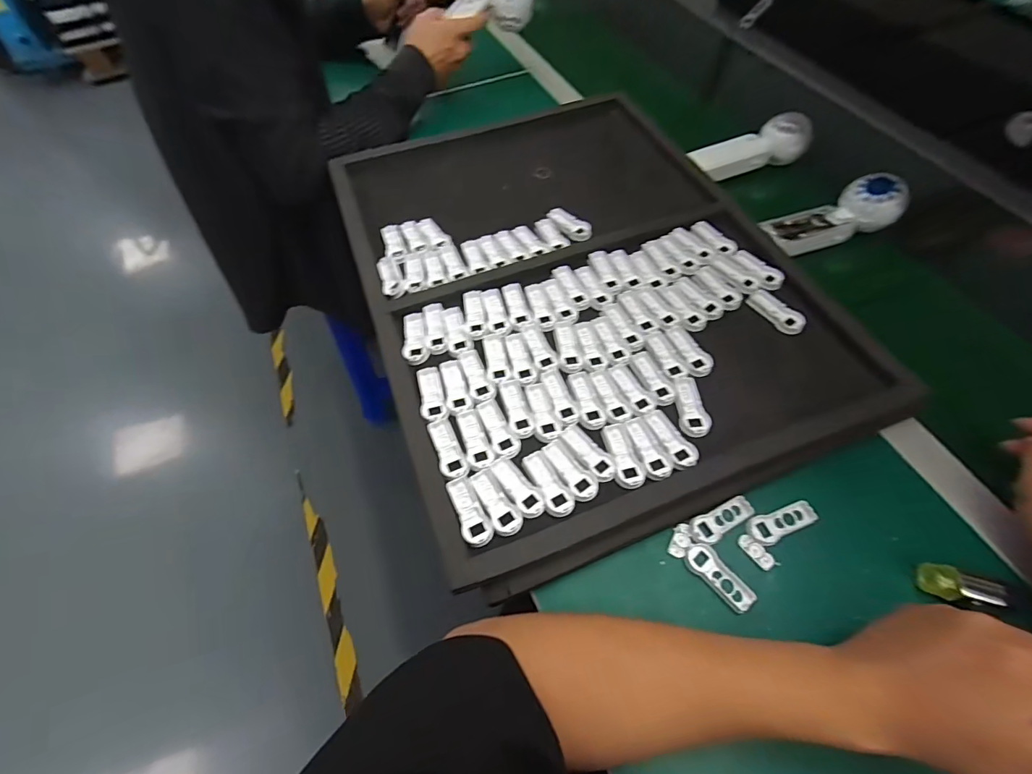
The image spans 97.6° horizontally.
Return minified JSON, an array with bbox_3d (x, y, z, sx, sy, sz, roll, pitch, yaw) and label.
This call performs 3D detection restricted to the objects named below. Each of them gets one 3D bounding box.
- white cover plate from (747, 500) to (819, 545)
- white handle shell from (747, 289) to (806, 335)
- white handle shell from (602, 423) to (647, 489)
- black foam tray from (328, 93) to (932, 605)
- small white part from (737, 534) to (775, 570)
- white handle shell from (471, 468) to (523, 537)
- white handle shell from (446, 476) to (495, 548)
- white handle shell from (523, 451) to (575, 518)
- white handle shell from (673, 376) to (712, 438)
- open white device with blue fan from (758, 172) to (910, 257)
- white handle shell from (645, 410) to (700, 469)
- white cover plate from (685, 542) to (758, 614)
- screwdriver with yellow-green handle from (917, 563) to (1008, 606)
[{"bbox_3d":[0.223,0.114,0.378,0.056,0.011,0.022,-15,59,-8],"label":"white cover plate"},{"bbox_3d":[0.262,-0.076,0.456,0.022,0.015,0.059,-30,62,-16],"label":"white handle shell"},{"bbox_3d":[0.090,0.056,0.377,0.024,0.006,0.058,-10,58,-5],"label":"white handle shell"},{"bbox_3d":[0.057,-0.131,0.503,0.433,0.043,0.569,-19,59,-10],"label":"black foam tray"},{"bbox_3d":[0.197,0.135,0.370,0.013,0.008,0.030,-38,64,-20],"label":"small white part"},{"bbox_3d":[-0.015,0.092,0.362,0.023,0.004,0.056,-26,61,-14],"label":"white handle shell"},{"bbox_3d":[-0.037,0.099,0.359,0.023,0.005,0.056,-24,60,-13],"label":"white handle shell"},{"bbox_3d":[0.027,0.077,0.367,0.023,0.006,0.057,-22,60,-12],"label":"white handle shell"},{"bbox_3d":[0.157,0.016,0.403,0.024,0.007,0.058,-2,58,0],"label":"white handle shell"},{"bbox_3d":[0.373,-0.205,0.536,0.157,0.055,0.062,-15,59,-8],"label":"open white device with blue fan"},{"bbox_3d":[0.132,0.044,0.388,0.023,0.007,0.057,-22,60,-12],"label":"white handle shell"},{"bbox_3d":[0.161,0.151,0.359,0.023,0.009,0.057,-35,63,-19],"label":"white cover plate"},{"bbox_3d":[0.335,0.151,0.339,0.051,0.018,0.020,17,60,12],"label":"screwdriver with yellow-green handle"}]

